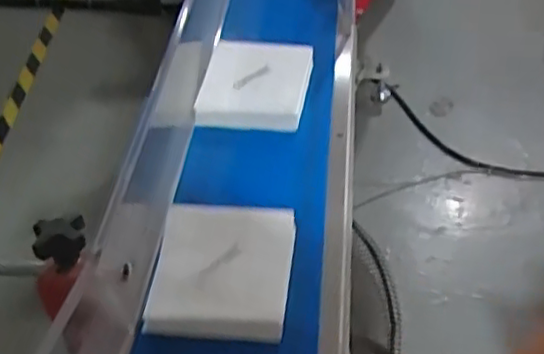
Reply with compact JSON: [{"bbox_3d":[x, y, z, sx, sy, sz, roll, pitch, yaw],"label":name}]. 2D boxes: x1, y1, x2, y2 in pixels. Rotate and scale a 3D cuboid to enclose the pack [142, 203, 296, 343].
[{"bbox_3d":[-0.042,0.076,0.563,0.113,0.032,0.121,2,48,9],"label":"pack"}]

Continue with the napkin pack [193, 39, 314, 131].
[{"bbox_3d":[-0.019,-0.107,0.741,0.117,0.034,0.113,5,48,12],"label":"napkin pack"}]

